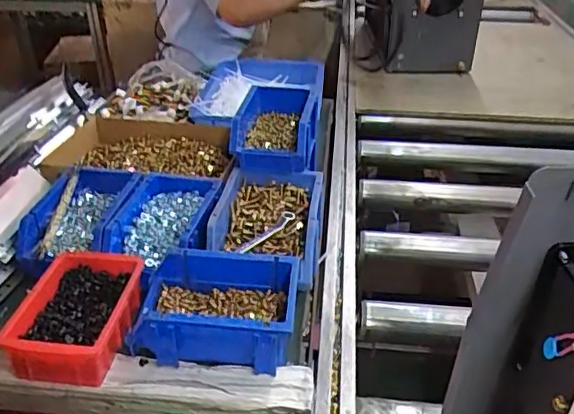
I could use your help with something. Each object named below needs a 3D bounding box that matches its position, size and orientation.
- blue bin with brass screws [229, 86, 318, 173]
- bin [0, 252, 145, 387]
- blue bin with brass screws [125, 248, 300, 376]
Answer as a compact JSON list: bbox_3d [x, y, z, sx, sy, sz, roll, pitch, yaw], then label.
[{"bbox_3d":[-0.014,-0.112,0.795,0.103,0.072,0.166,4,33,6],"label":"blue bin with brass screws"},{"bbox_3d":[-0.215,0.110,0.576,0.109,0.054,0.141,1,33,2],"label":"bin"},{"bbox_3d":[-0.070,0.106,0.568,0.154,0.074,0.098,2,33,4],"label":"blue bin with brass screws"}]

